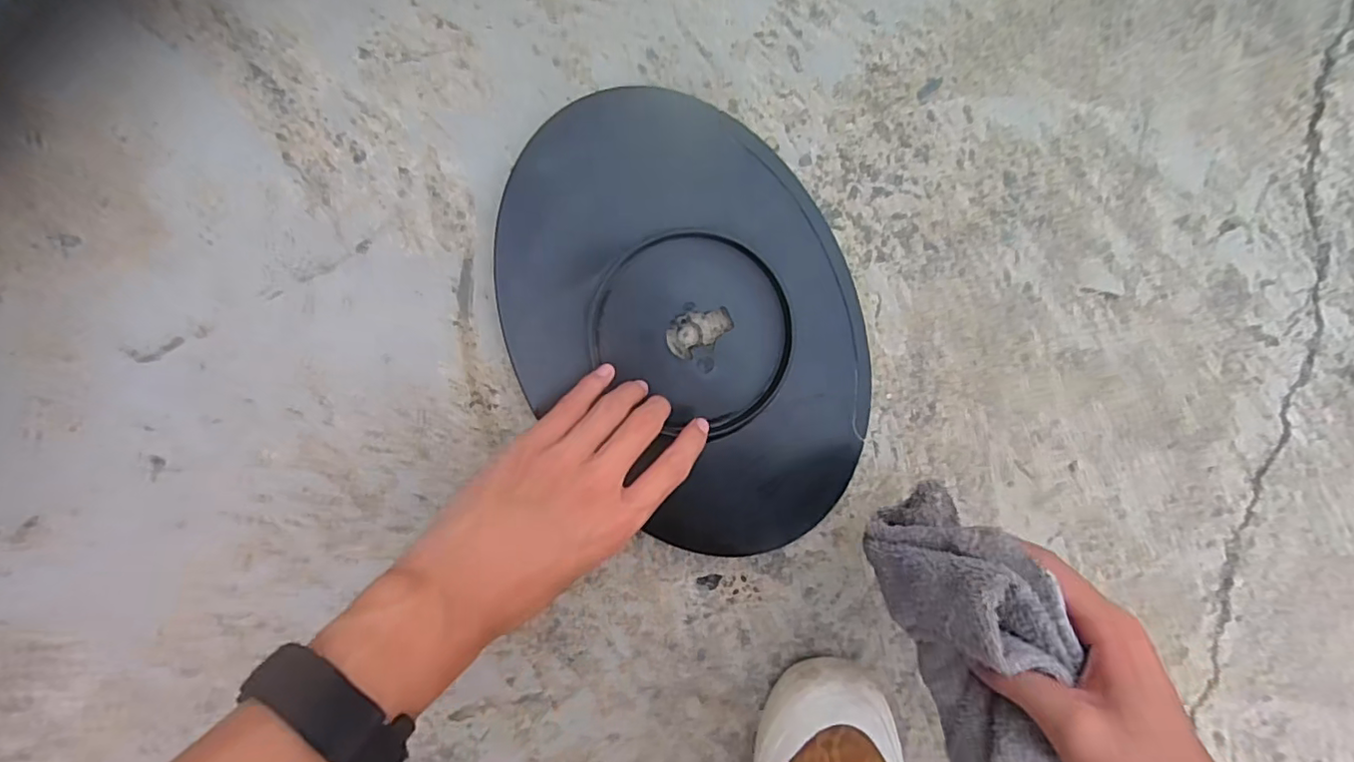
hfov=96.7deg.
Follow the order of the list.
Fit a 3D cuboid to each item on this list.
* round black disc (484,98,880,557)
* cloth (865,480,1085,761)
[{"bbox_3d":[0.010,-0.029,0.389,0.210,0.019,0.295,-22,98,-4],"label":"round black disc"},{"bbox_3d":[0.162,0.156,0.306,0.066,0.081,0.201,-12,74,-6],"label":"cloth"}]

